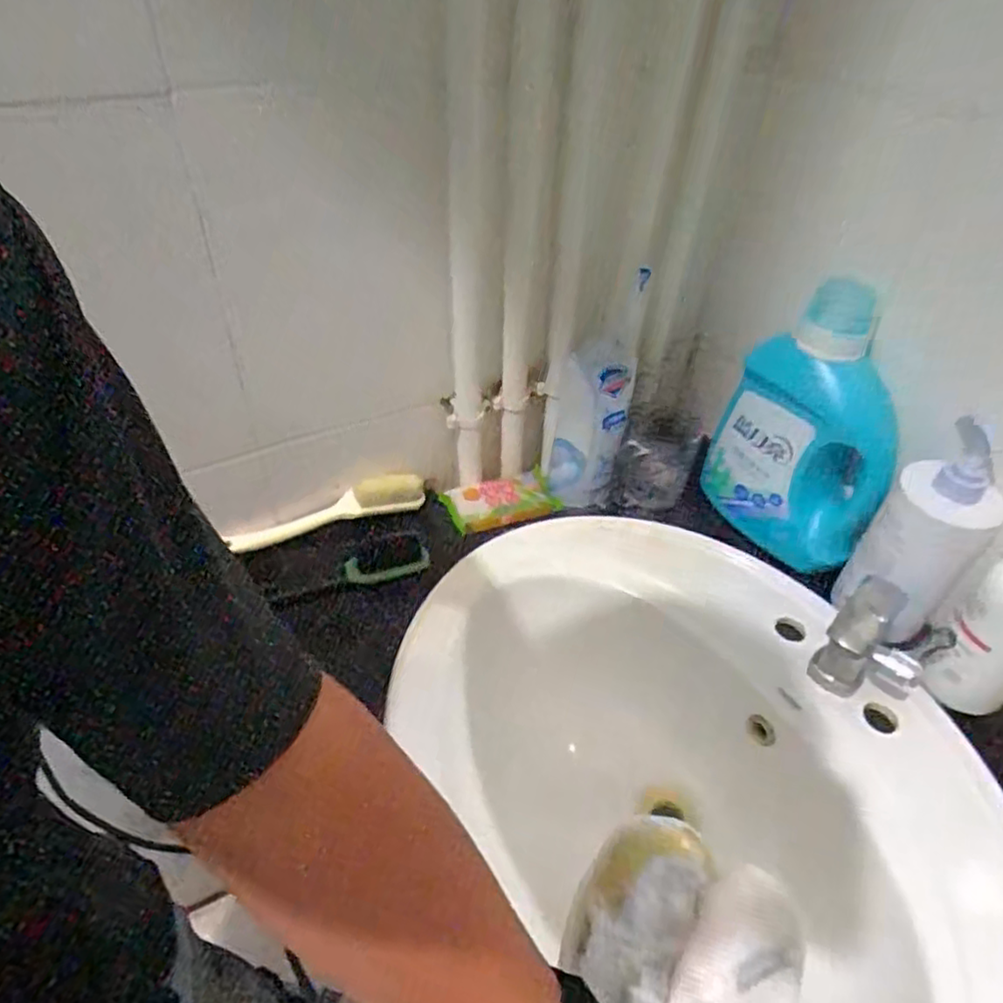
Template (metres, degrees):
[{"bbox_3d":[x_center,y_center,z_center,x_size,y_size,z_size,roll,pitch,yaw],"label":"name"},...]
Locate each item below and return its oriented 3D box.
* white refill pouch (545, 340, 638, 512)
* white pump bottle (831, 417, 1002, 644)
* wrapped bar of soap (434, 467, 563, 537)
[{"bbox_3d":[0.091,-0.073,0.729,0.070,0.170,0.044,8,44,4],"label":"white refill pouch"},{"bbox_3d":[0.374,0.023,0.601,0.099,0.179,0.083,-32,54,-31],"label":"white pump bottle"},{"bbox_3d":[0.004,-0.004,0.753,0.123,0.018,0.071,-16,47,-19],"label":"wrapped bar of soap"}]

